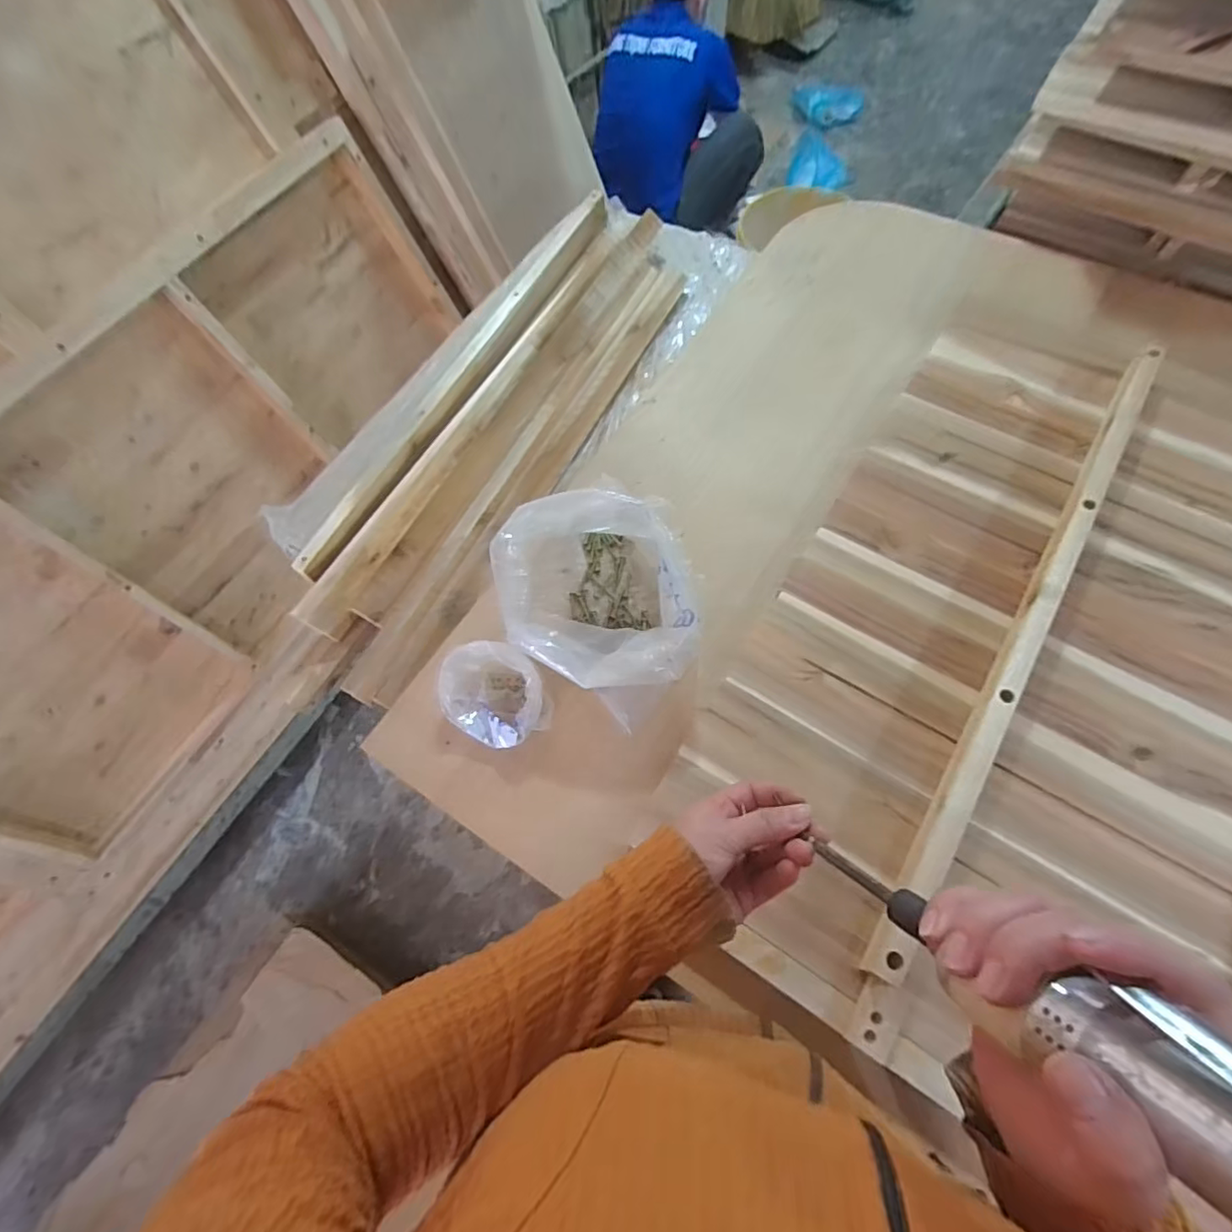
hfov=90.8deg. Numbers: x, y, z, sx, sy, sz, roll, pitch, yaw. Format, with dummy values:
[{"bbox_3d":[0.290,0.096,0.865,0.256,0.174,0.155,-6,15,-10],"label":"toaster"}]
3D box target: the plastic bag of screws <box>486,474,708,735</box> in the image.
[{"bbox_3d":[-0.017,-0.020,0.591,0.187,0.129,0.223,-13,65,-4],"label":"plastic bag of screws"}]

